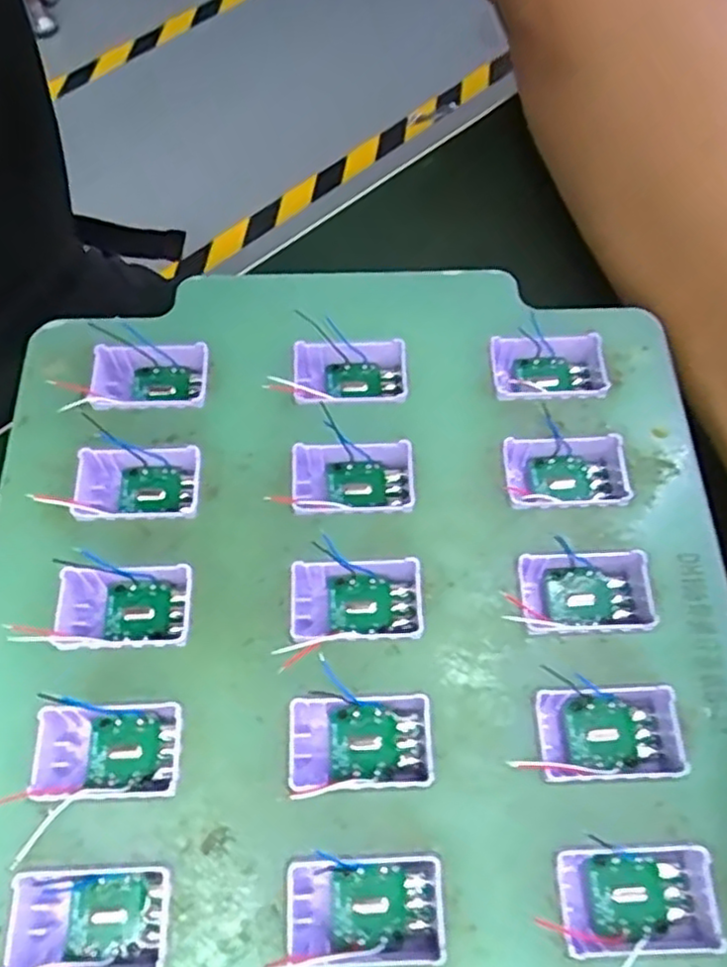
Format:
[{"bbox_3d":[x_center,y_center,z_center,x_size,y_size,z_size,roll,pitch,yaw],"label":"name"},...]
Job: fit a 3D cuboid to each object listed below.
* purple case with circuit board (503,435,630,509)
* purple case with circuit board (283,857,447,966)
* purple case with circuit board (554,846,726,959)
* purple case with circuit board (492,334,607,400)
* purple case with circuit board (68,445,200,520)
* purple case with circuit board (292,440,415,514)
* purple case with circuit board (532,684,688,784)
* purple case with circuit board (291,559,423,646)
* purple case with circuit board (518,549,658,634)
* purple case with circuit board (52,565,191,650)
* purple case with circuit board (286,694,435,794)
[{"bbox_3d":[0.053,-0.002,0.182,0.032,0.012,0.020,-4,63,1],"label":"purple case with circuit board"},{"bbox_3d":[0.000,0.088,0.142,0.032,0.012,0.019,-1,63,2],"label":"purple case with circuit board"},{"bbox_3d":[0.057,0.086,0.144,0.034,0.011,0.018,-1,63,2],"label":"purple case with circuit board"},{"bbox_3d":[0.052,-0.030,0.196,0.031,0.016,0.018,-5,63,0],"label":"purple case with circuit board"},{"bbox_3d":[-0.058,0.002,0.180,0.032,0.012,0.019,-3,63,1],"label":"purple case with circuit board"},{"bbox_3d":[-0.003,-0.001,0.181,0.031,0.012,0.020,-2,63,2],"label":"purple case with circuit board"},{"bbox_3d":[0.055,0.057,0.156,0.032,0.013,0.019,-3,63,1],"label":"purple case with circuit board"},{"bbox_3d":[-0.002,0.029,0.169,0.031,0.012,0.019,-1,63,2],"label":"purple case with circuit board"},{"bbox_3d":[0.054,0.027,0.170,0.032,0.015,0.019,-4,63,1],"label":"purple case with circuit board"},{"bbox_3d":[-0.058,0.030,0.167,0.032,0.012,0.020,-2,63,1],"label":"purple case with circuit board"},{"bbox_3d":[-0.001,0.059,0.157,0.031,0.016,0.019,-3,63,1],"label":"purple case with circuit board"}]

